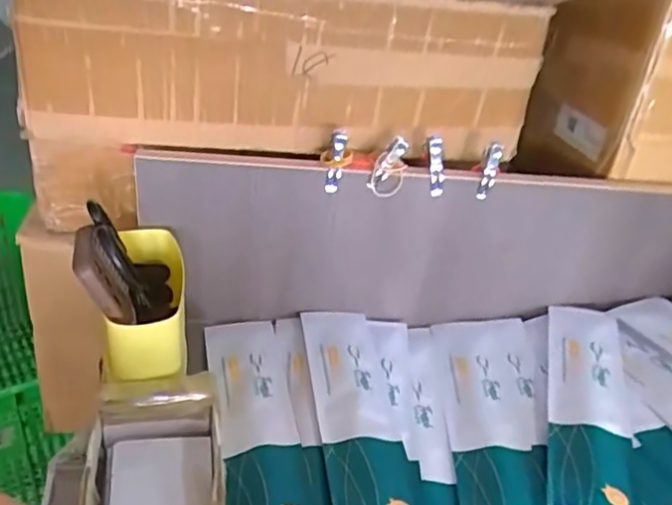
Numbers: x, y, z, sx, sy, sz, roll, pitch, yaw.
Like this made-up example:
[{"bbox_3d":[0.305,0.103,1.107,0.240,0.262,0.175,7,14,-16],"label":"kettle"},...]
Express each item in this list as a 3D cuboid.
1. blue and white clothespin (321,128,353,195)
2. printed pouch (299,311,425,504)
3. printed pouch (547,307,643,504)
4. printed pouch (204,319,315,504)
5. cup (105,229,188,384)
[{"bbox_3d":[0.000,-0.092,0.625,0.028,0.064,0.022,-1,35,-13],"label":"blue and white clothespin"},{"bbox_3d":[0.021,0.148,0.584,0.081,0.025,0.276,0,34,-11],"label":"printed pouch"},{"bbox_3d":[0.246,0.144,0.604,0.072,0.025,0.269,14,34,10],"label":"printed pouch"},{"bbox_3d":[-0.076,0.154,0.577,0.072,0.038,0.279,-3,35,-15],"label":"printed pouch"},{"bbox_3d":[-0.179,0.049,0.591,0.073,0.076,0.149,0,35,-11],"label":"cup"}]

